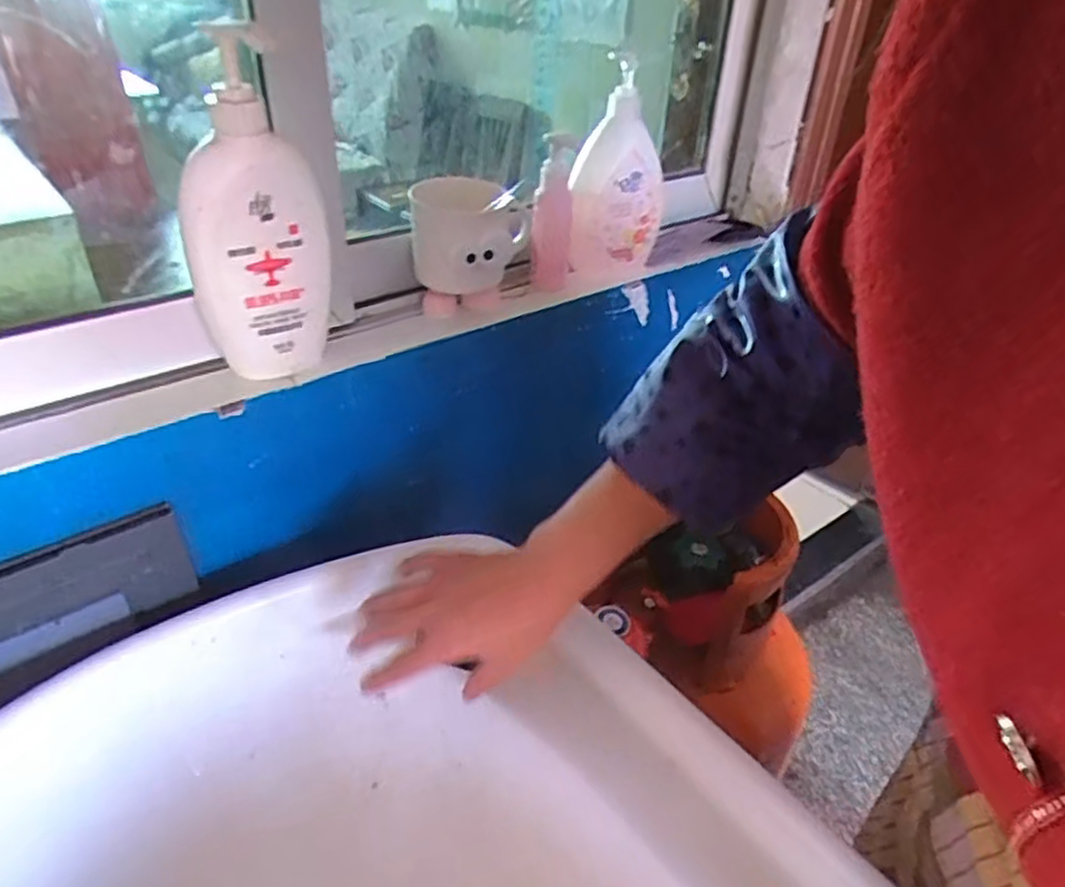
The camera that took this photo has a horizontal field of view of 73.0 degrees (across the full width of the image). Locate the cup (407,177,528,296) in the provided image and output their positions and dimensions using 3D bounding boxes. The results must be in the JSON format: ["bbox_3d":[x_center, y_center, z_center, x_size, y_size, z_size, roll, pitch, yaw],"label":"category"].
[{"bbox_3d":[-0.056,-0.185,0.643,0.103,0.082,0.096,0,35,-5],"label":"cup"}]

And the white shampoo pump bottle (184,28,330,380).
[{"bbox_3d":[-0.200,-0.164,0.517,0.099,0.228,0.059,-27,45,-36],"label":"white shampoo pump bottle"}]

